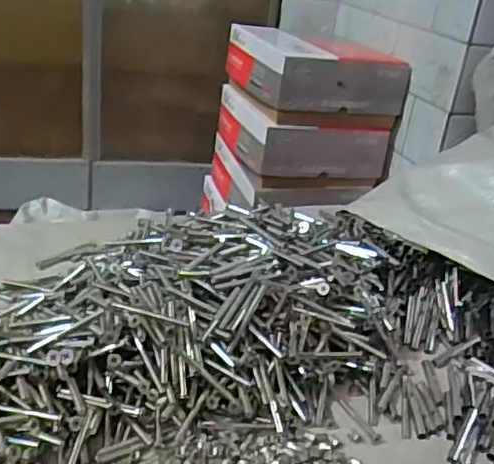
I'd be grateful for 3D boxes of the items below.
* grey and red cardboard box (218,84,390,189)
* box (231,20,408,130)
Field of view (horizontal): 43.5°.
[{"bbox_3d":[0.121,-0.247,1.506,0.307,0.147,0.364,-2,28,-18],"label":"grey and red cardboard box"},{"bbox_3d":[0.152,-0.370,1.452,0.329,0.147,0.335,-1,27,-16],"label":"box"}]

